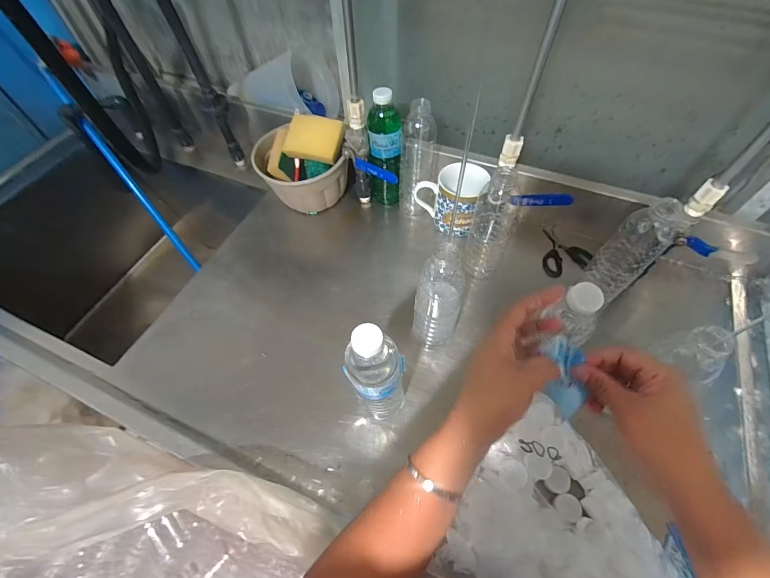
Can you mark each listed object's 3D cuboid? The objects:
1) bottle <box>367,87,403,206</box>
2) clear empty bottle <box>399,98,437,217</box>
[{"bbox_3d":[0.003,-0.242,0.646,0.064,0.205,0.058,5,58,4],"label":"bottle"},{"bbox_3d":[0.057,-0.218,0.631,0.061,0.195,0.071,5,58,4],"label":"clear empty bottle"}]

